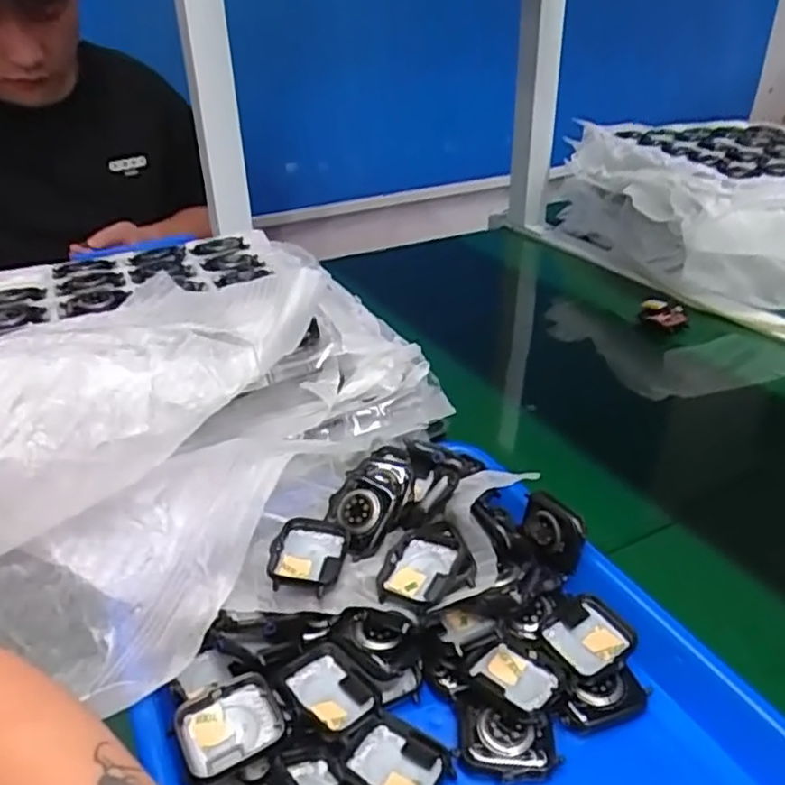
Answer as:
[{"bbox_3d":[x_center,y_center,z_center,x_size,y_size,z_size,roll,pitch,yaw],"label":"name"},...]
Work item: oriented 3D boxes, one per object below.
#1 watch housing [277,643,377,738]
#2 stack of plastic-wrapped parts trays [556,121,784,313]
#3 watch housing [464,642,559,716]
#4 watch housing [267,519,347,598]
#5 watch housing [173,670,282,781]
[{"bbox_3d":[-0.029,0.140,0.315,0.042,0.014,0.036,24,39,36],"label":"watch housing"},{"bbox_3d":[0.446,-0.238,0.852,0.340,0.144,0.335,-10,32,-14],"label":"stack of plastic-wrapped parts trays"},{"bbox_3d":[0.060,0.138,0.326,0.032,0.010,0.042,-25,38,-34],"label":"watch housing"},{"bbox_3d":[-0.045,0.087,0.355,0.037,0.014,0.045,2,31,6],"label":"watch housing"},{"bbox_3d":[-0.071,0.148,0.298,0.043,0.012,0.036,-20,46,-26],"label":"watch housing"}]

